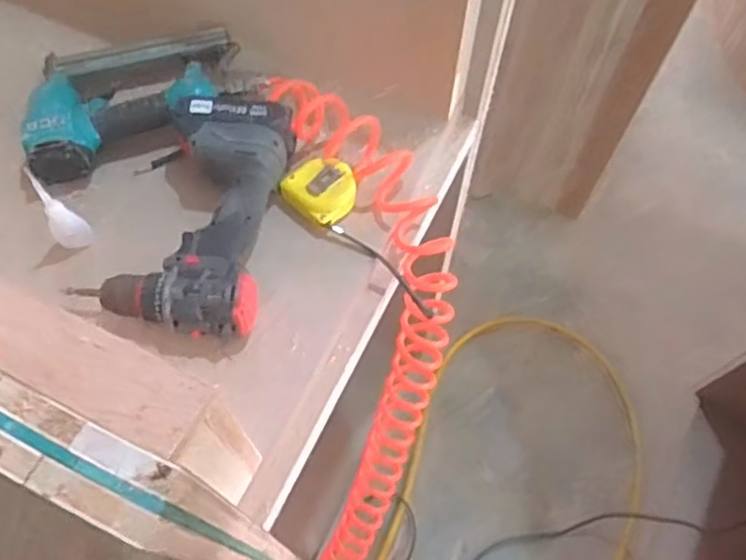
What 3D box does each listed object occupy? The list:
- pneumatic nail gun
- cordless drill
[{"bbox_3d":[-0.253,-0.206,0.702,0.235,0.059,0.163,-24,67,-13],"label":"pneumatic nail gun"},{"bbox_3d":[-0.163,-0.067,0.614,0.145,0.071,0.238,7,64,2],"label":"cordless drill"}]

